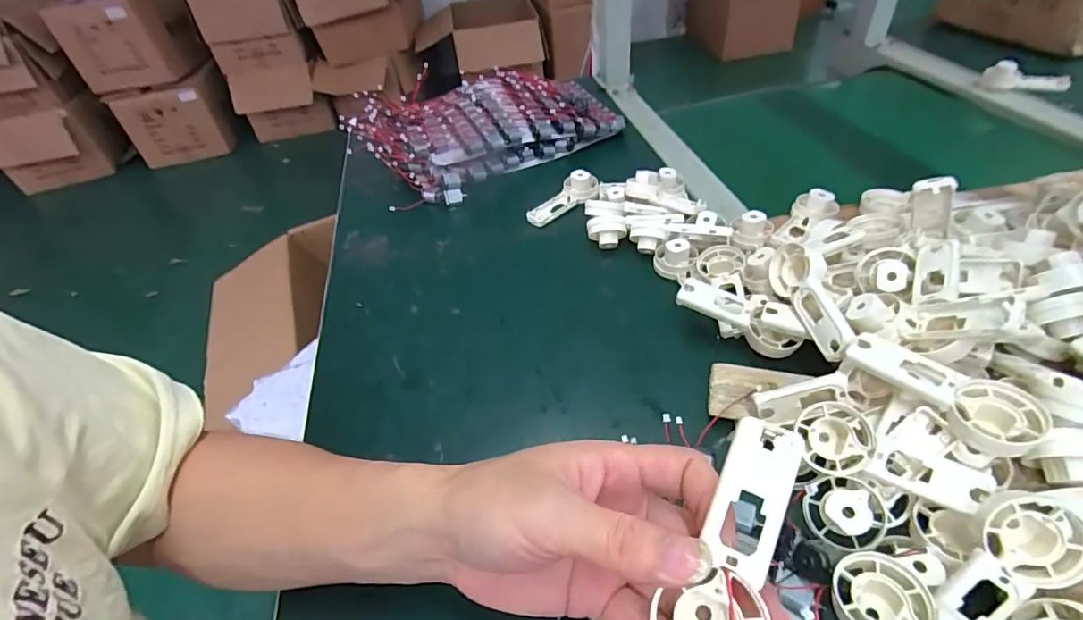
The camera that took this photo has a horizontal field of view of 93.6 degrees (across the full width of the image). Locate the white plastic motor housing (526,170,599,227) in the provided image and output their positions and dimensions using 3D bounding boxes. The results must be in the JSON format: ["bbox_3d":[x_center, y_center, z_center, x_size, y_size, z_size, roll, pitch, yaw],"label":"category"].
[{"bbox_3d":[0.021,-0.124,0.566,0.088,0.033,0.033,-26,46,-18],"label":"white plastic motor housing"}]

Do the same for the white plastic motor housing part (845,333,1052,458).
[{"bbox_3d":[0.225,0.043,0.286,0.037,0.019,0.091,-30,48,-21],"label":"white plastic motor housing part"}]

